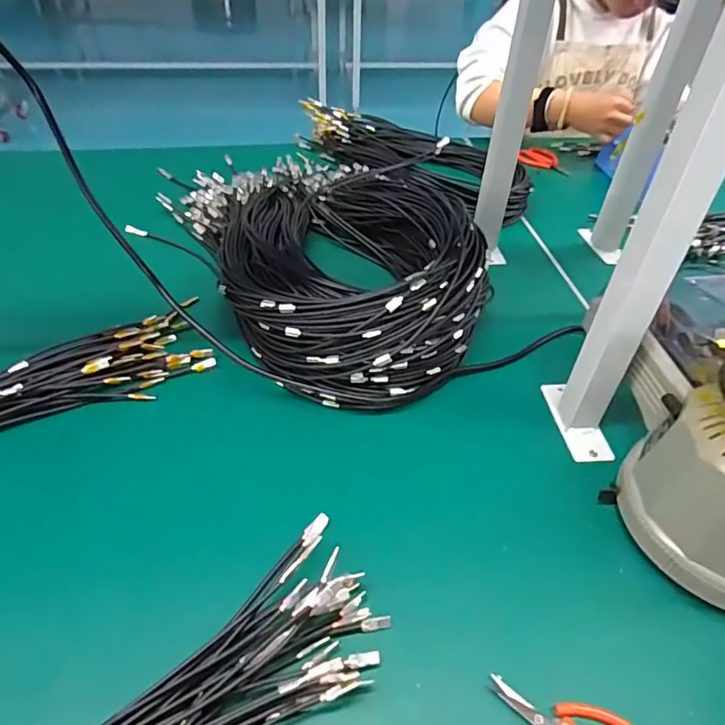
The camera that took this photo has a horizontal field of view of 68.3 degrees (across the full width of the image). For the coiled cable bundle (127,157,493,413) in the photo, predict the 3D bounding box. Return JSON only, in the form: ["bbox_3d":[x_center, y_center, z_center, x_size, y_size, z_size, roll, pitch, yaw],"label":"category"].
[{"bbox_3d":[-0.050,-0.176,0.690,0.303,0.110,0.540,-18,47,-20],"label":"coiled cable bundle"}]

